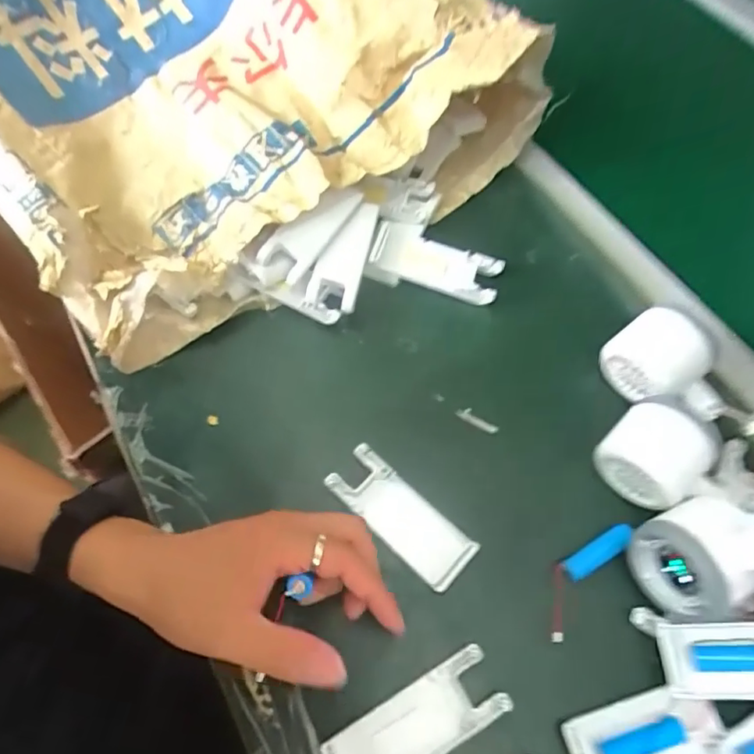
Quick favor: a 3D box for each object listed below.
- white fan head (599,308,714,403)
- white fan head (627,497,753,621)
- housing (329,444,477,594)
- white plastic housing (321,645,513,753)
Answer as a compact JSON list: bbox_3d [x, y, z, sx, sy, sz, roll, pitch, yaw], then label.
[{"bbox_3d":[0.199,-0.014,0.393,0.051,0.053,0.061,-41,70,-16],"label":"white fan head"},{"bbox_3d":[0.186,0.106,0.318,0.053,0.086,0.064,-21,65,-8],"label":"white fan head"},{"bbox_3d":[0.015,0.093,0.372,0.104,0.010,0.039,40,72,19],"label":"housing"},{"bbox_3d":[0.023,0.201,0.316,0.104,0.012,0.039,-28,67,-11],"label":"white plastic housing"}]

